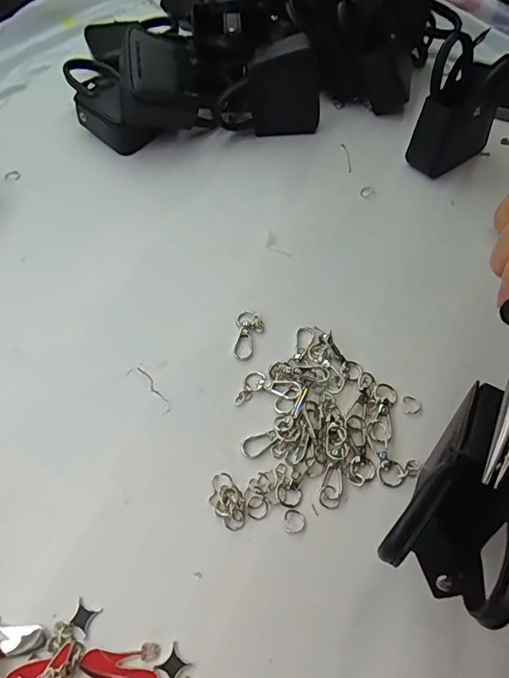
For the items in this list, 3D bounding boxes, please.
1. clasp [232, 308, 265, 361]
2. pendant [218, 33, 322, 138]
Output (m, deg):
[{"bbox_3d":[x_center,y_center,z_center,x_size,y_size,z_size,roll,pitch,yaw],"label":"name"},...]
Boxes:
[{"bbox_3d":[-0.004,-0.003,0.329,0.021,0.007,0.040,4,57,0],"label":"clasp"},{"bbox_3d":[0.014,-0.228,0.433,0.094,0.085,0.031,-5,57,-5],"label":"pendant"}]

